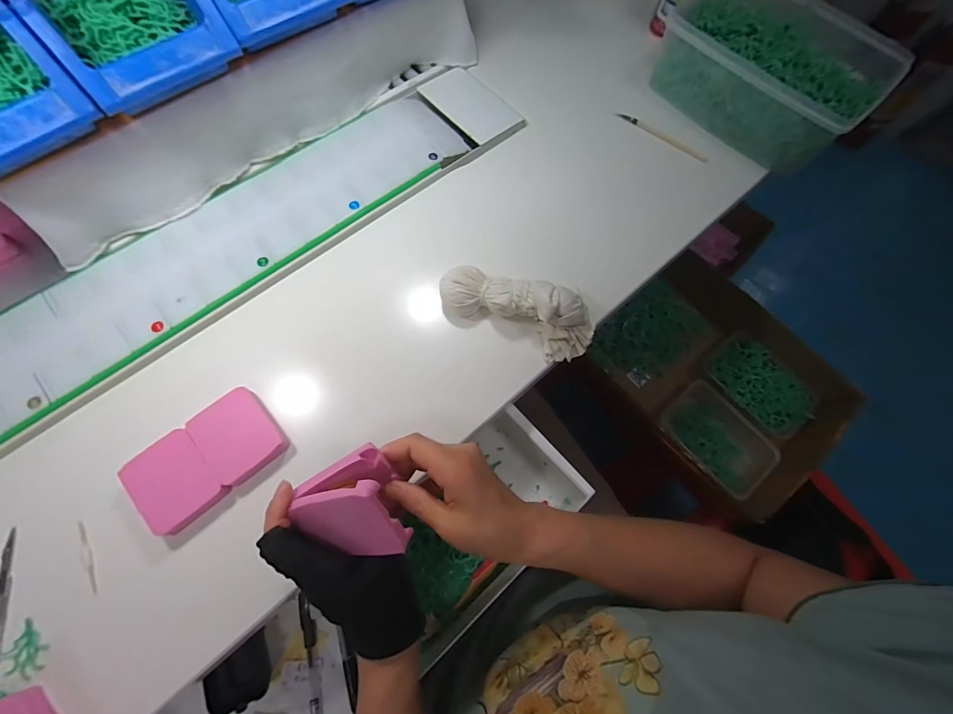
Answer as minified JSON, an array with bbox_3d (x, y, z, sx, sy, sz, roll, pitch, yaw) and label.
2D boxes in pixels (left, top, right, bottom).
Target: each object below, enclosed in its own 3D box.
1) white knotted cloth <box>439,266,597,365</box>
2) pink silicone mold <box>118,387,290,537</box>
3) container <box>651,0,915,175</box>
[{"bbox_3d":[0.042,-0.051,0.405,0.158,0.049,0.062,27,70,7],"label":"white knotted cloth"},{"bbox_3d":[-0.233,0.087,0.356,0.117,0.018,0.075,-39,76,-15],"label":"pink silicone mold"},{"bbox_3d":[0.374,-0.370,0.520,0.205,0.074,0.247,-39,76,-15],"label":"container"}]

